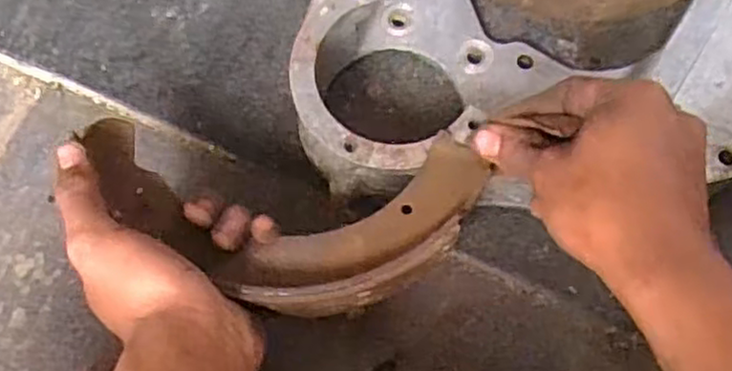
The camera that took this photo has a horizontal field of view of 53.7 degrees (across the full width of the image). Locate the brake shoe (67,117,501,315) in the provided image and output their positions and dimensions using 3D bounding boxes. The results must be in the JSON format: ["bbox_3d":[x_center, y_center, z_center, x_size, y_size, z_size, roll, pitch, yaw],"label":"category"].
[{"bbox_3d":[-0.047,0.014,0.378,0.210,0.027,0.101,5,73,1],"label":"brake shoe"}]

